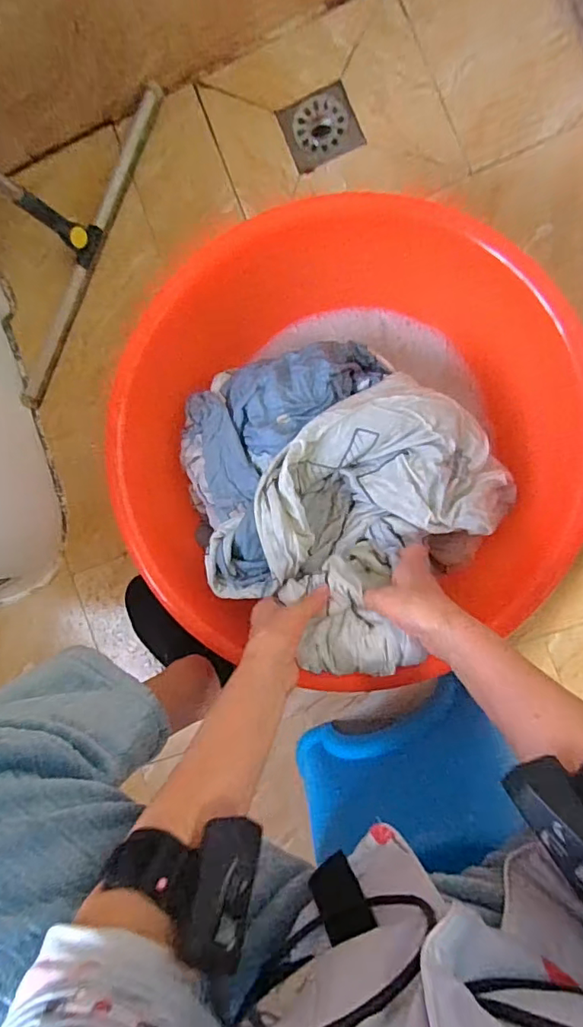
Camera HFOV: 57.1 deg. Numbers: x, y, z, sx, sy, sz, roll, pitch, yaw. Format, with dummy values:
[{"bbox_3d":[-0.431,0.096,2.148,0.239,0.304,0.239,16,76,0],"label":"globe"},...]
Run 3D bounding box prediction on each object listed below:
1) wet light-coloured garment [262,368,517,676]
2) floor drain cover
[{"bbox_3d":[0.088,-0.003,0.558,0.217,0.143,0.281,39,97,6],"label":"wet light-coloured garment"},{"bbox_3d":[0.041,-0.539,0.751,0.099,0.008,0.096,-20,89,9],"label":"floor drain cover"}]

